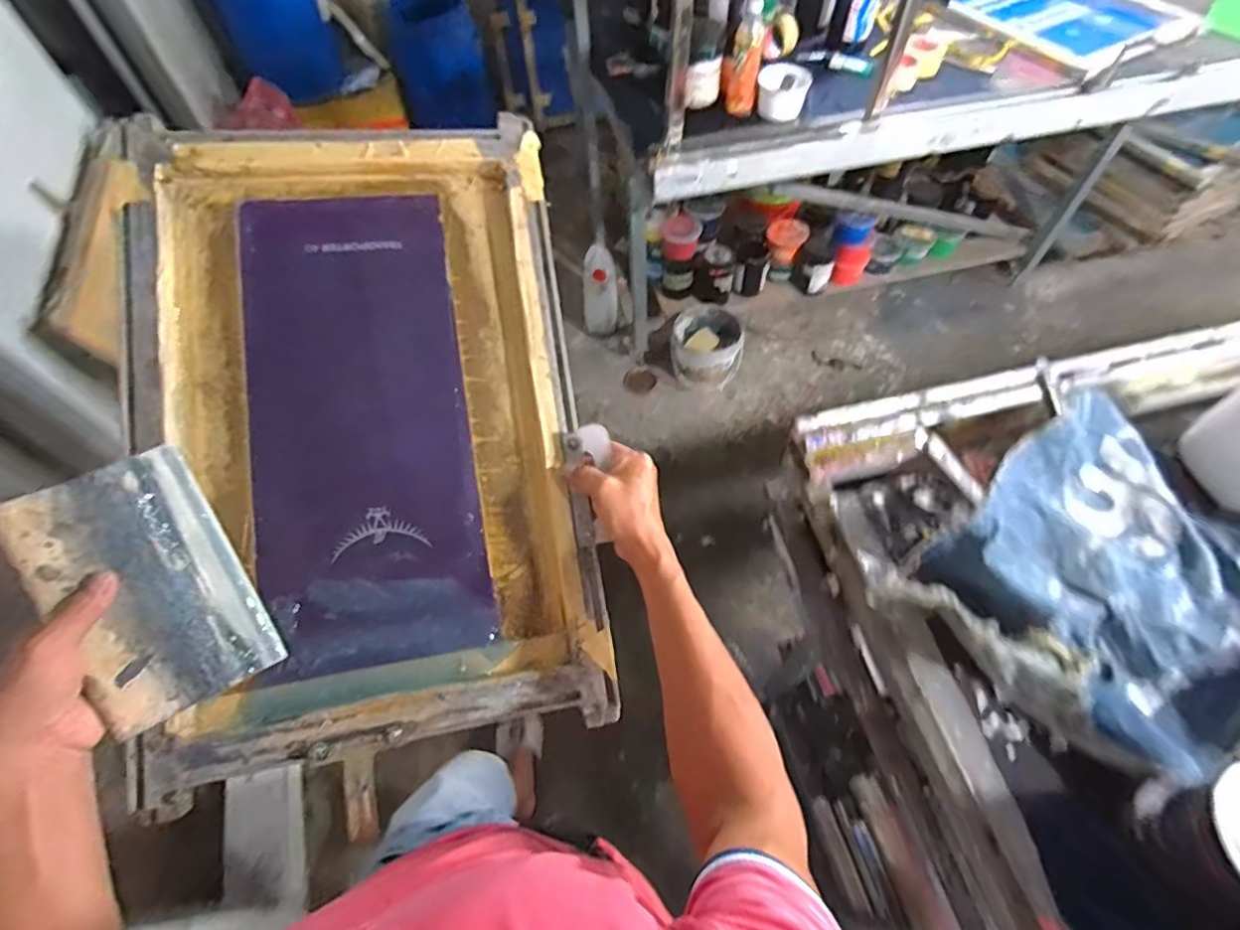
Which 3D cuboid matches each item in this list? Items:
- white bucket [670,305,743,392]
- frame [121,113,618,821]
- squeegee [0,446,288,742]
[{"bbox_3d":[0.285,-0.375,1.937,0.220,0.194,0.257,14,60,11],"label":"white bucket"},{"bbox_3d":[-0.242,-0.049,0.571,0.397,0.054,0.606,-7,82,-14],"label":"frame"},{"bbox_3d":[-0.346,0.092,0.433,0.108,0.012,0.183,-29,103,-32],"label":"squeegee"}]

